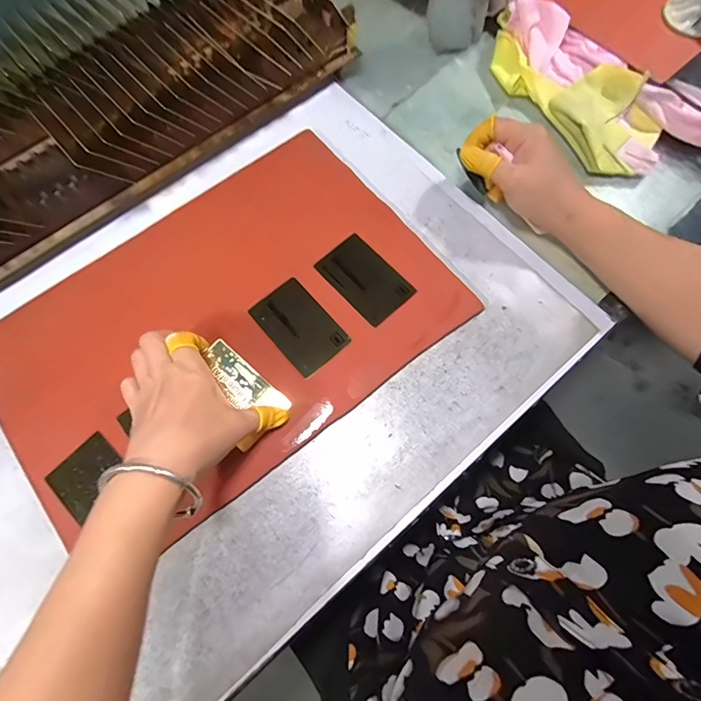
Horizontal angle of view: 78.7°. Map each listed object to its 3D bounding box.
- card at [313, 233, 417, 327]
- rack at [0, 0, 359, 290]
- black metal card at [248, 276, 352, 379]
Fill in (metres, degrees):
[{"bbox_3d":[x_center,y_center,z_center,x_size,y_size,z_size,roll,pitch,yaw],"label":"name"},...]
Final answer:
[{"bbox_3d":[0.013,-0.066,0.389,0.052,0.004,0.082,-40,74,-13],"label":"card"},{"bbox_3d":[-0.251,-0.204,0.397,0.568,0.092,0.154,-36,73,-11],"label":"rack"},{"bbox_3d":[-0.045,-0.022,0.374,0.052,0.004,0.083,-40,74,-12],"label":"black metal card"}]

